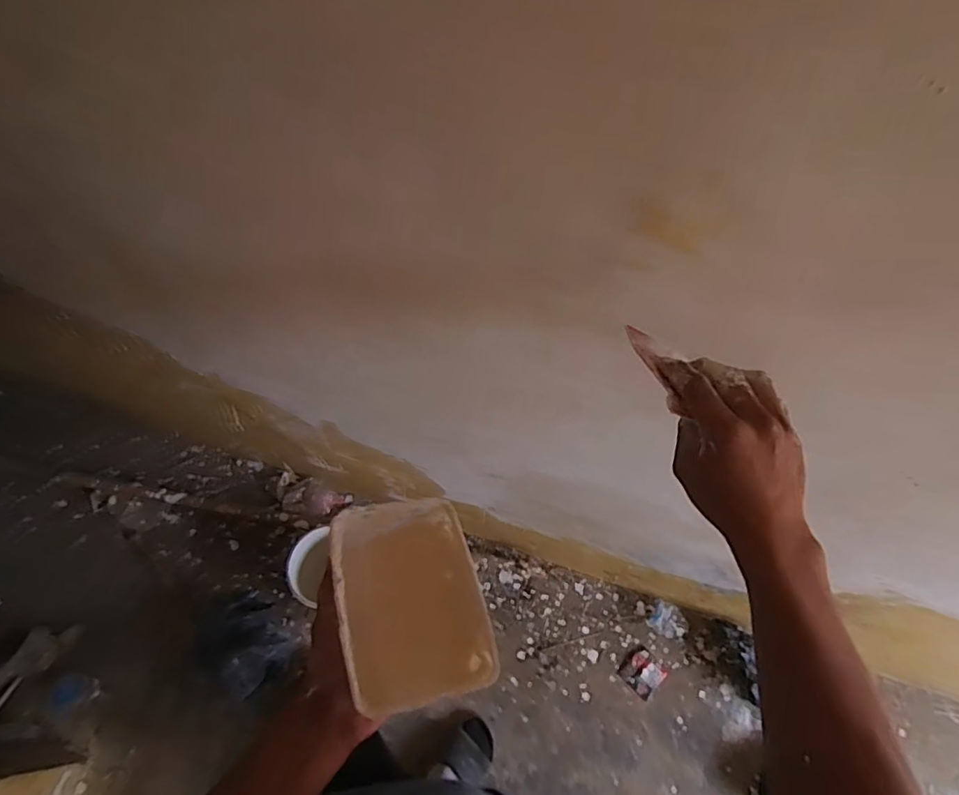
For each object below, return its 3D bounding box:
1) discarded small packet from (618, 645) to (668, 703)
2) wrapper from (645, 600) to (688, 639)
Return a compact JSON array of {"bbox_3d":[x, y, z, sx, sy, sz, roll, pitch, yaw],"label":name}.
[{"bbox_3d":[0.400,0.673,1.318,0.089,0.013,0.088,42,67,18],"label":"discarded small packet"},{"bbox_3d":[0.475,0.563,1.354,0.089,0.044,0.074,32,65,13],"label":"wrapper"}]

